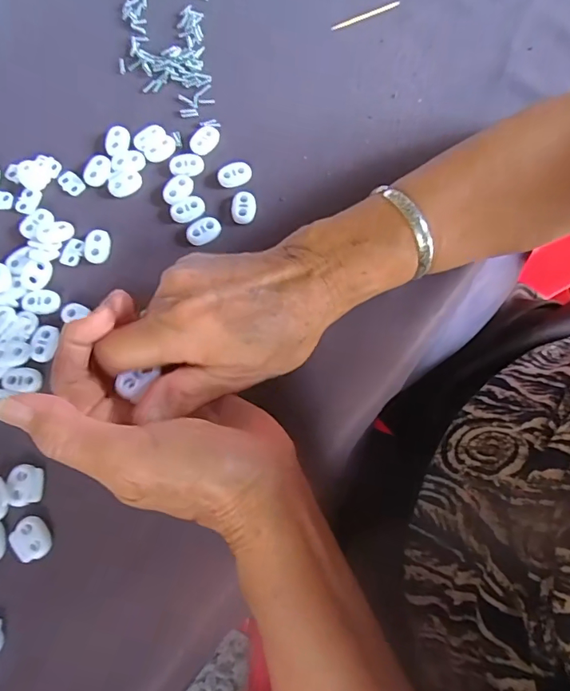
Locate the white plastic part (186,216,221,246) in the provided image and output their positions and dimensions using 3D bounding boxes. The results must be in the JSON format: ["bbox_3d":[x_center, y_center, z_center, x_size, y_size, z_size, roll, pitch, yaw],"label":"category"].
[{"bbox_3d":[-0.053,-0.075,0.304,0.023,0.005,0.016,-28,77,-8],"label":"white plastic part"}]

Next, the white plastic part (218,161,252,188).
[{"bbox_3d":[-0.033,-0.115,0.315,0.023,0.005,0.015,-25,76,-7],"label":"white plastic part"}]

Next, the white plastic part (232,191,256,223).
[{"bbox_3d":[-0.027,-0.091,0.308,0.016,0.005,0.021,6,75,1],"label":"white plastic part"}]

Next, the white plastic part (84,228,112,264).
[{"bbox_3d":[-0.121,-0.064,0.302,0.016,0.004,0.022,3,75,0],"label":"white plastic part"}]

